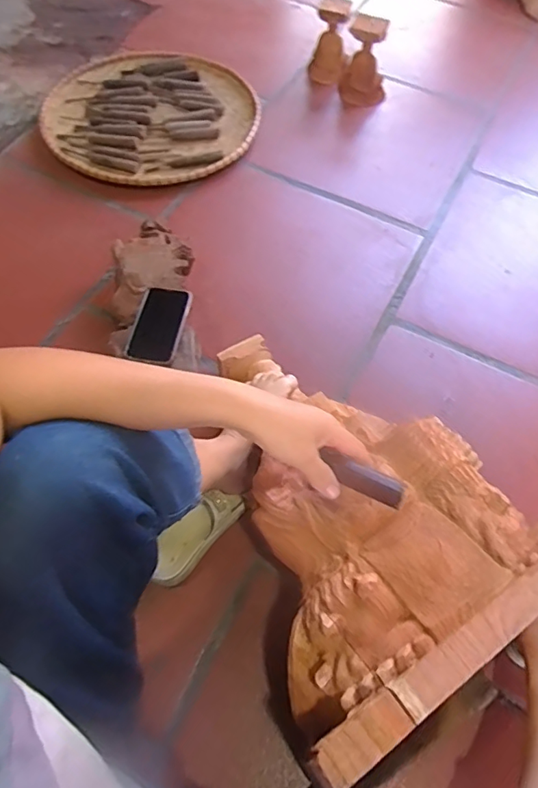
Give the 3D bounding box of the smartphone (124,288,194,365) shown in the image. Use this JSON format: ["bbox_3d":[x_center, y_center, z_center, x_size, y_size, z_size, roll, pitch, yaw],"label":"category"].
[{"bbox_3d":[-0.179,-0.114,0.827,0.081,0.016,0.142,10,61,3],"label":"smartphone"}]

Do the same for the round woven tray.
[{"bbox_3d":[-0.293,-0.713,1.256,0.496,0.033,0.548,-19,64,-13],"label":"round woven tray"}]

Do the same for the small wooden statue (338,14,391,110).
[{"bbox_3d":[0.244,-0.811,1.264,0.117,0.192,0.085,4,61,0],"label":"small wooden statue"}]

